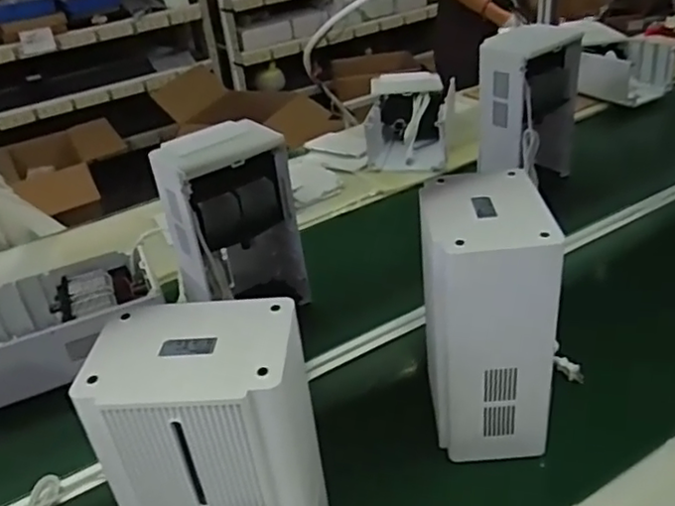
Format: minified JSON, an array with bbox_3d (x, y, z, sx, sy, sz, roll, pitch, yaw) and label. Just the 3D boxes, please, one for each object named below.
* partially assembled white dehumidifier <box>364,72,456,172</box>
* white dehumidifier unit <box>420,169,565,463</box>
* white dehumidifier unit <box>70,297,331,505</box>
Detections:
[{"bbox_3d":[0.198,-0.356,1.696,0.222,0.176,0.291,-1,30,11],"label":"partially assembled white dehumidifier"},{"bbox_3d":[0.196,0.082,0.839,0.140,0.318,0.175,-5,29,4],"label":"white dehumidifier unit"},{"bbox_3d":[-0.125,0.235,0.685,0.193,0.342,0.134,-4,29,7],"label":"white dehumidifier unit"}]

